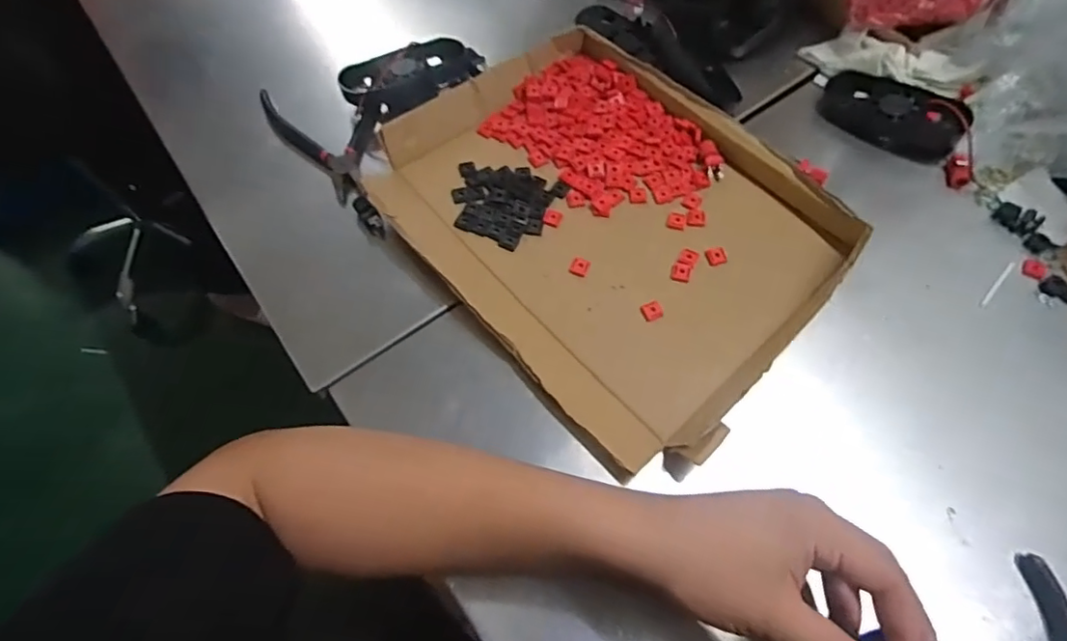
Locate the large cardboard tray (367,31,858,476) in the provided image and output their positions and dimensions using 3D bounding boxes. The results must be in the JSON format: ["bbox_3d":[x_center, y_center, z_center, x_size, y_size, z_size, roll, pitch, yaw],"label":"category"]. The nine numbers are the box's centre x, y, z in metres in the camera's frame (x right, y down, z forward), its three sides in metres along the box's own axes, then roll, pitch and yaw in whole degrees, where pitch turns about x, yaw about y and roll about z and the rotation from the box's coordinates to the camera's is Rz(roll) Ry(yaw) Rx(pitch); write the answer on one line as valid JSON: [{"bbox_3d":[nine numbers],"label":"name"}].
[{"bbox_3d":[0.052,-0.083,0.437,0.256,0.035,0.329,-40,72,-13],"label":"large cardboard tray"}]

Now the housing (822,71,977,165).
[{"bbox_3d":[0.309,-0.179,0.489,0.111,0.030,0.064,22,67,11],"label":"housing"}]

